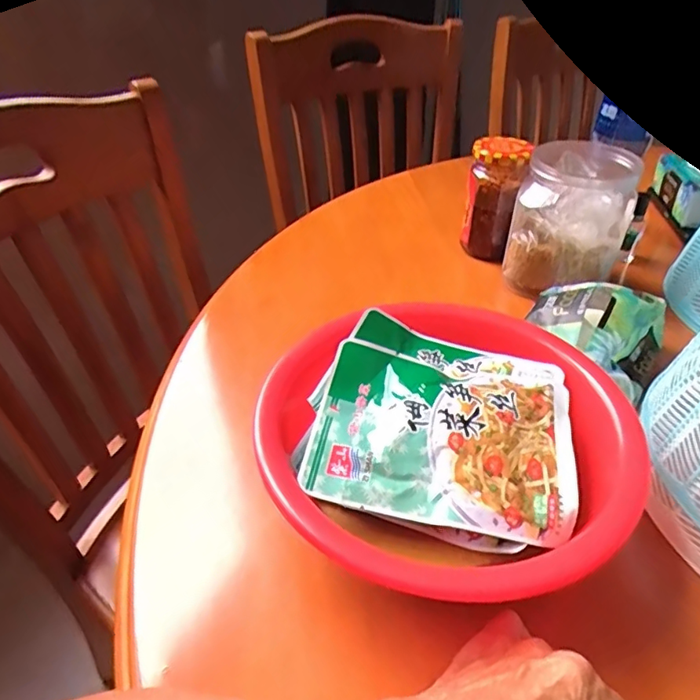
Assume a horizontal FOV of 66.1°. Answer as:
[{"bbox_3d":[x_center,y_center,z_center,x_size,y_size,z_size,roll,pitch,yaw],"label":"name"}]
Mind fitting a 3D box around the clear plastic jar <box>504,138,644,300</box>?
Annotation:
[{"bbox_3d":[0.227,-0.132,0.548,0.102,0.129,0.100,21,44,24],"label":"clear plastic jar"}]

